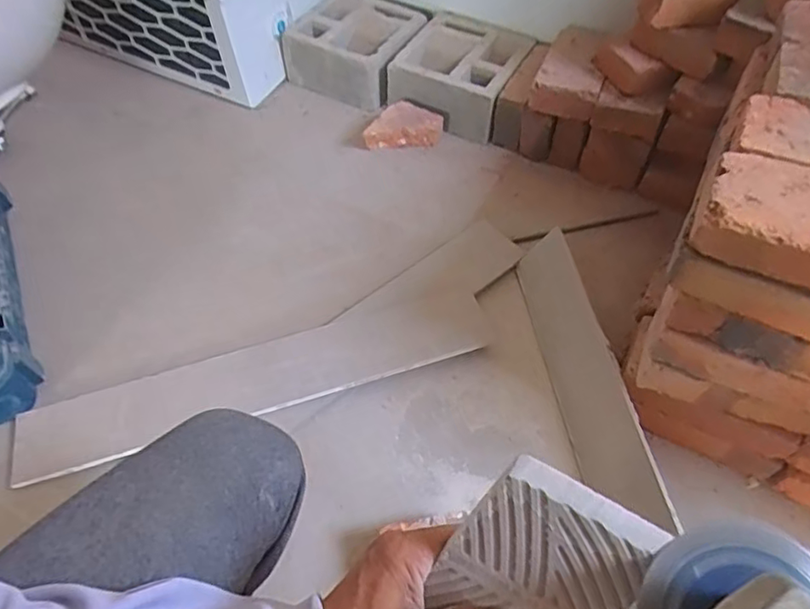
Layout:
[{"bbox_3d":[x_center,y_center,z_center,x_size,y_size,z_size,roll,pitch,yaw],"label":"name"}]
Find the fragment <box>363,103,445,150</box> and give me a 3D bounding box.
[{"bbox_3d":[-0.003,-0.310,1.048,0.142,0.081,0.051,-9,56,-8],"label":"fragment"}]

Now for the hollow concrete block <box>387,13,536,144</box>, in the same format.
[{"bbox_3d":[0.101,-0.428,1.113,0.213,0.108,0.229,21,57,13],"label":"hollow concrete block"}]

